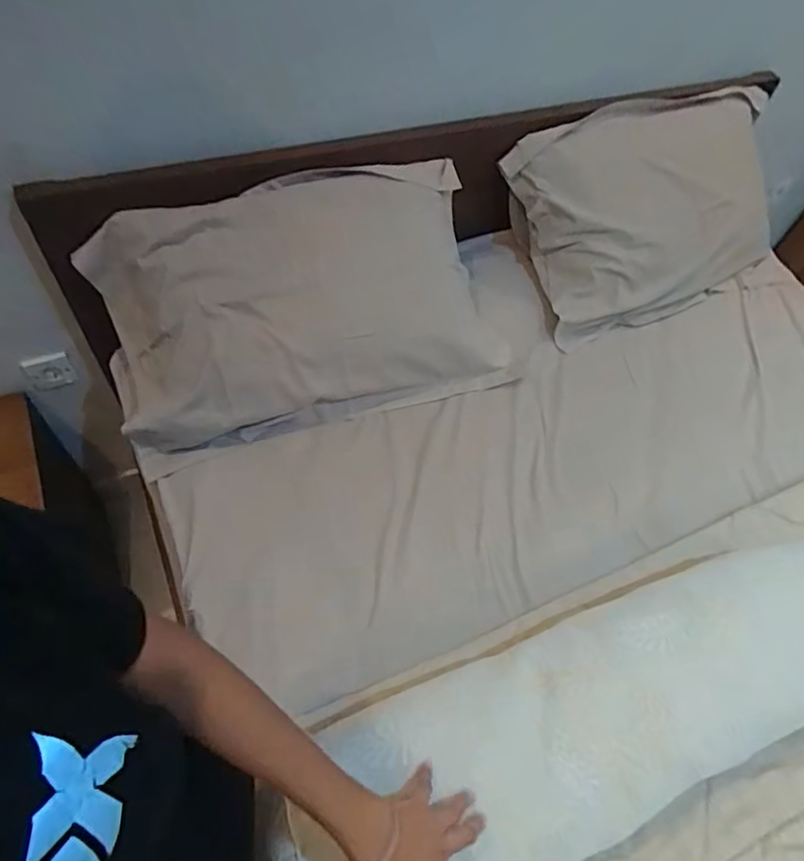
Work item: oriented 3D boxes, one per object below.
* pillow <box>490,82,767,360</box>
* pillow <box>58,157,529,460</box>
[{"bbox_3d":[0.537,-0.458,1.234,0.593,0.430,0.173,-14,19,-5],"label":"pillow"},{"bbox_3d":[-0.149,-0.223,1.015,0.674,0.150,0.414,-14,101,-16],"label":"pillow"}]

